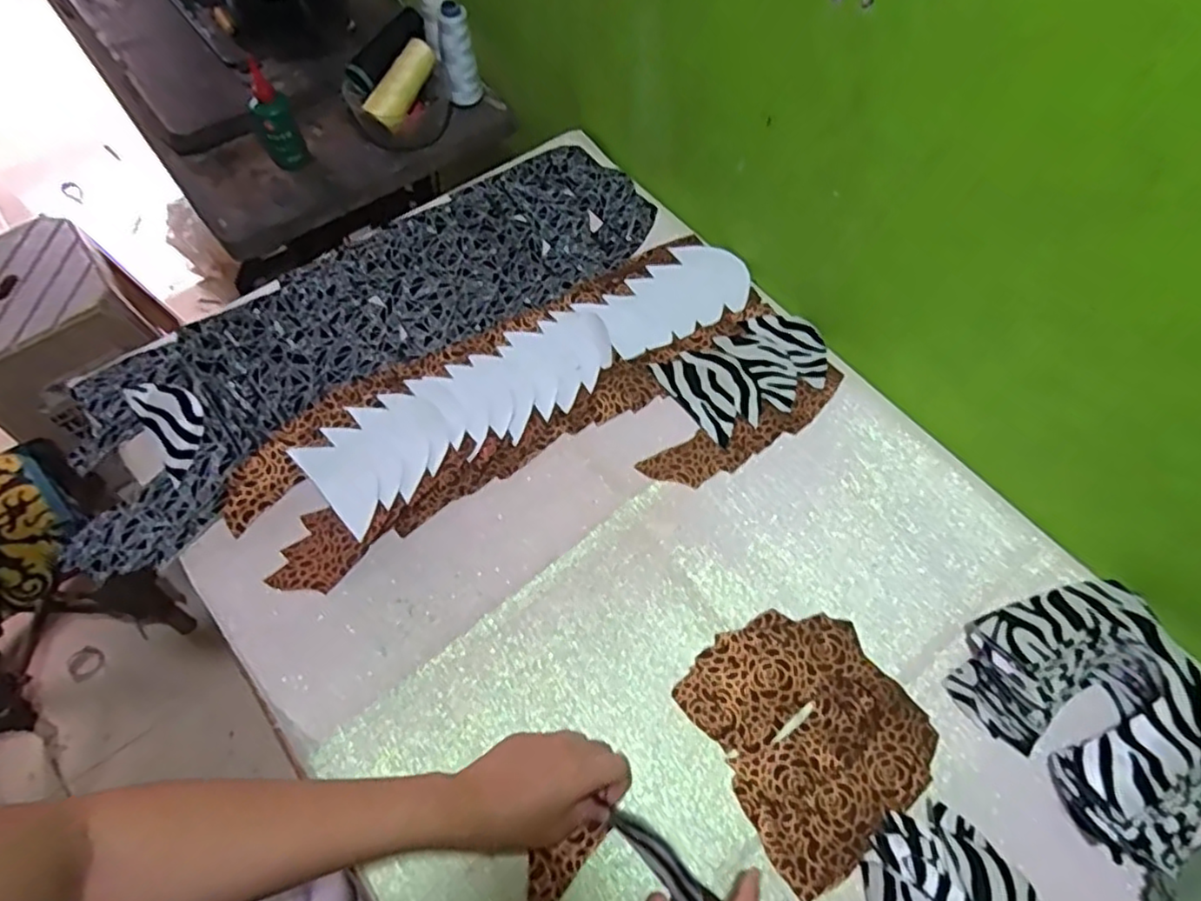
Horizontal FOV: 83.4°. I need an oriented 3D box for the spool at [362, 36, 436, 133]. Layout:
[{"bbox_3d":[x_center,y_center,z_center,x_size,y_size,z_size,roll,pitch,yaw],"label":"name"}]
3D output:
[{"bbox_3d":[-0.230,-0.430,0.790,0.033,0.034,0.110,29,83,13],"label":"spool"}]

